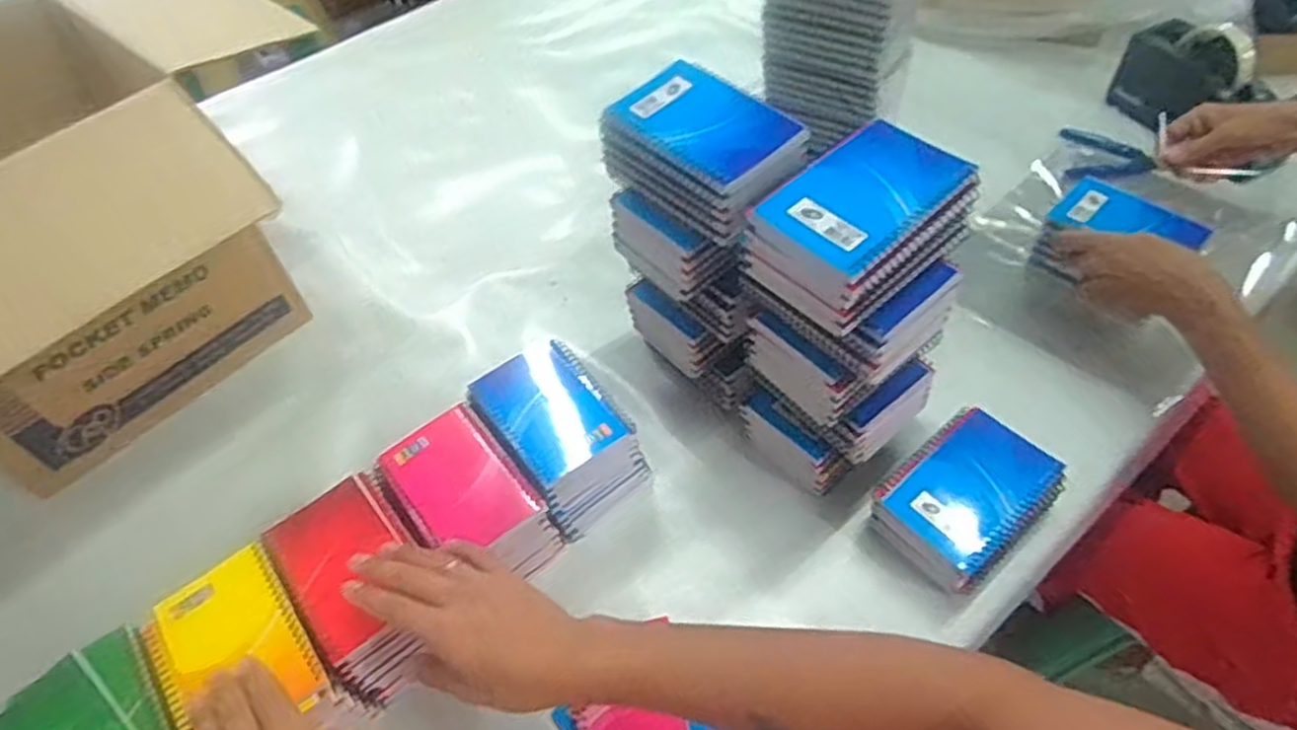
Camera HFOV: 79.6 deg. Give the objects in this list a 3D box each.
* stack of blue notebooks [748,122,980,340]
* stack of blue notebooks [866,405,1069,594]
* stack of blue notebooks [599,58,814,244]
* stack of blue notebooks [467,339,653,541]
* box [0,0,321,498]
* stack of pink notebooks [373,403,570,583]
[{"bbox_3d":[0.142,-0.092,0.516,0.135,0.064,0.095,-32,56,-19],"label":"stack of blue notebooks"},{"bbox_3d":[0.256,0.112,0.633,0.132,0.063,0.099,-34,56,-20],"label":"stack of blue notebooks"},{"bbox_3d":[0.041,-0.159,0.580,0.097,0.058,0.144,-39,58,-23],"label":"stack of blue notebooks"},{"bbox_3d":[-0.079,0.064,0.689,0.098,0.086,0.143,-33,56,-19],"label":"stack of blue notebooks"},{"bbox_3d":[-0.541,-0.104,0.742,0.492,0.300,0.442,-37,57,-21],"label":"box"},{"bbox_3d":[-0.150,0.119,0.651,0.092,0.076,0.141,-35,56,-21],"label":"stack of pink notebooks"}]

